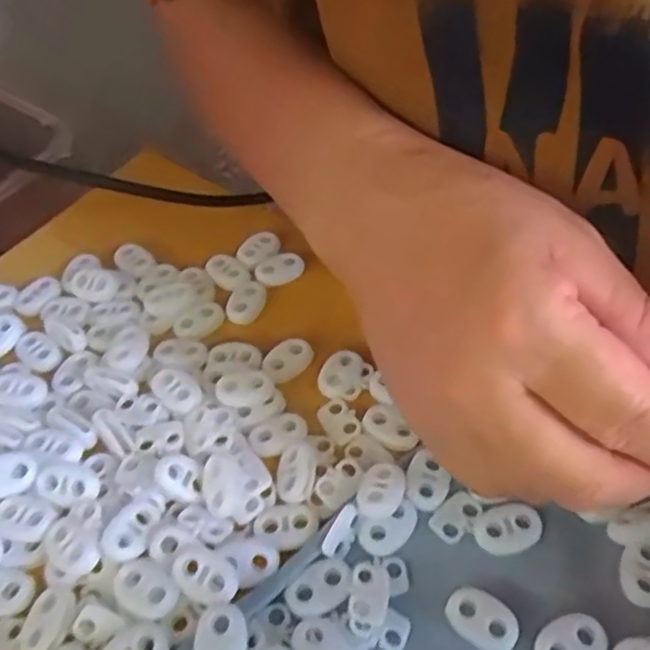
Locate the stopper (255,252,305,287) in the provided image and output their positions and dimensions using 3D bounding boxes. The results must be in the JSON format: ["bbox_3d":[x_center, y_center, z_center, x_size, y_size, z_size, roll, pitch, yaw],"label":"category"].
[{"bbox_3d":[-0.021,-0.027,0.305,0.021,0.004,0.014,-13,52,-6],"label":"stopper"}]

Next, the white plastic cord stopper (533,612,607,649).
[{"bbox_3d":[0.074,0.096,0.204,0.021,0.004,0.015,-24,54,-14],"label":"white plastic cord stopper"}]

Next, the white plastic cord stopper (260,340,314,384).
[{"bbox_3d":[-0.015,0.013,0.275,0.015,0.004,0.021,32,60,26],"label":"white plastic cord stopper"}]

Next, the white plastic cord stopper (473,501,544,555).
[{"bbox_3d":[0.061,0.068,0.227,0.022,0.006,0.015,-10,52,-4],"label":"white plastic cord stopper"}]

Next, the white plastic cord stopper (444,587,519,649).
[{"bbox_3d":[0.049,0.091,0.210,0.022,0.005,0.015,27,58,23],"label":"white plastic cord stopper"}]

